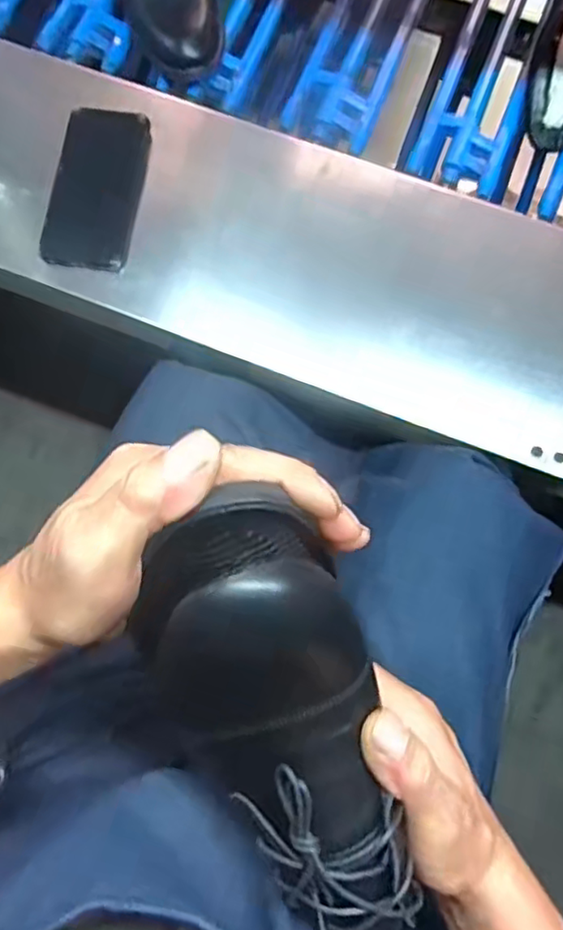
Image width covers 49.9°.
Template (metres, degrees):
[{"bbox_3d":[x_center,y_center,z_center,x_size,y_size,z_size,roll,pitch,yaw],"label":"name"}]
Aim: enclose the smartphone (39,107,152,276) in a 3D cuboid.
[{"bbox_3d":[-0.175,-0.266,0.577,0.082,0.015,0.168,5,78,3],"label":"smartphone"}]

